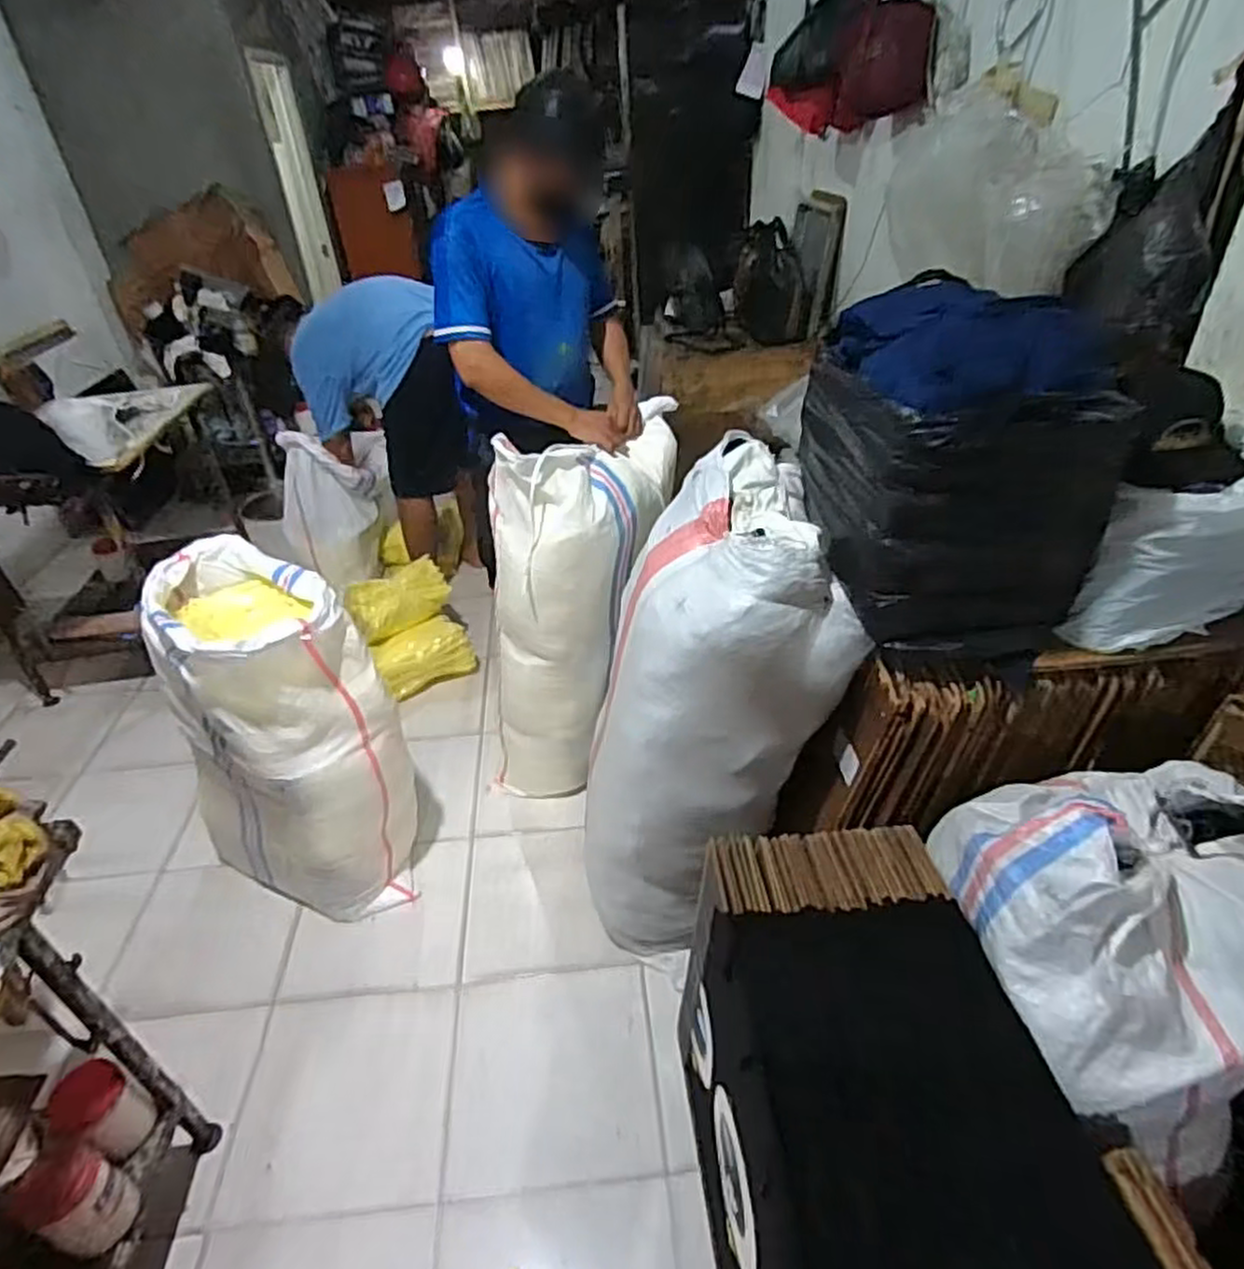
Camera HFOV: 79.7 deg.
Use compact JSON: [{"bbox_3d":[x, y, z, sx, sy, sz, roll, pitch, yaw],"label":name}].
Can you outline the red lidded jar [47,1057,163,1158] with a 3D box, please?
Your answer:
[{"bbox_3d":[-0.838,0.776,1.207,0.122,0.135,0.106,13,40,21],"label":"red lidded jar"}]

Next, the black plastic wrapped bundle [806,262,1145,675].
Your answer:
[{"bbox_3d":[0.507,-0.272,1.202,0.341,0.445,0.453,-13,38,-12],"label":"black plastic wrapped bundle"}]

